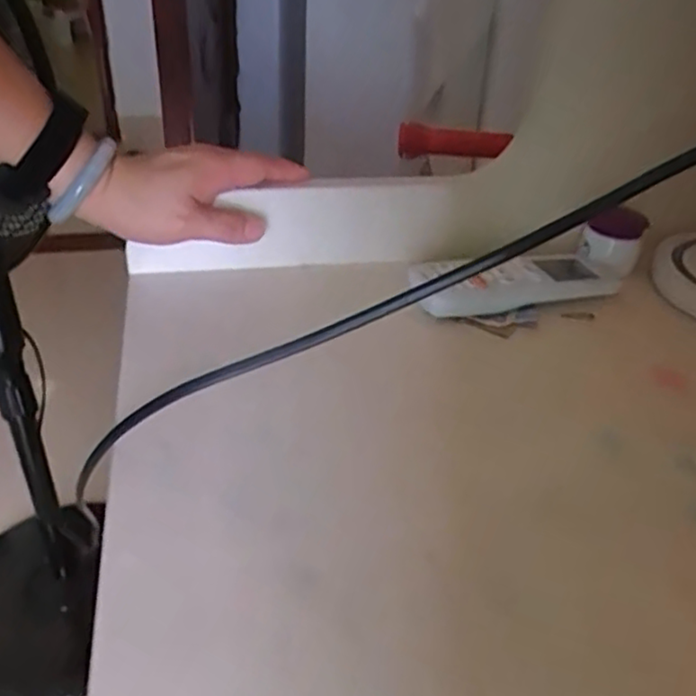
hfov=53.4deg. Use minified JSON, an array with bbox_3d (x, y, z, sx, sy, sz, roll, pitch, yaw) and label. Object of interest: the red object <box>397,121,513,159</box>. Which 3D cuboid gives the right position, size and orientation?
[{"bbox_3d":[0.095,-0.206,0.695,0.047,0.044,0.160,-20,26,-30],"label":"red object"}]

